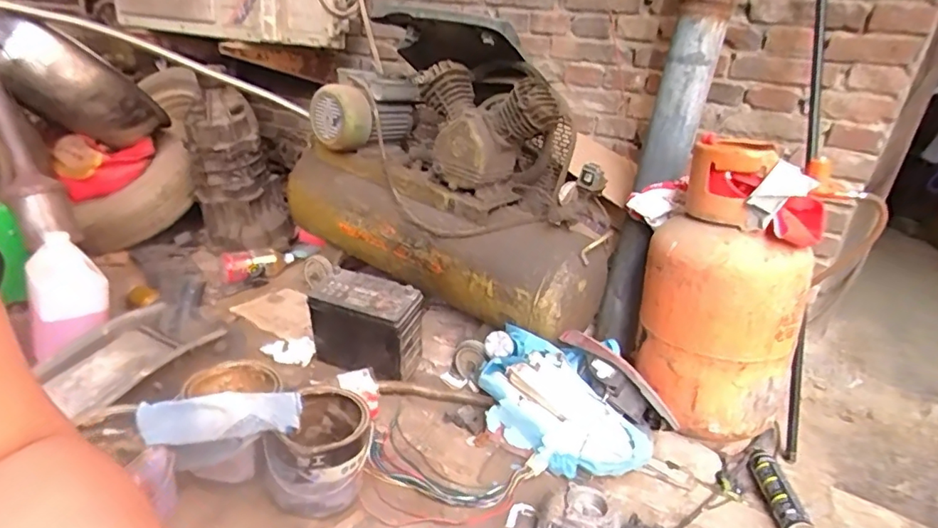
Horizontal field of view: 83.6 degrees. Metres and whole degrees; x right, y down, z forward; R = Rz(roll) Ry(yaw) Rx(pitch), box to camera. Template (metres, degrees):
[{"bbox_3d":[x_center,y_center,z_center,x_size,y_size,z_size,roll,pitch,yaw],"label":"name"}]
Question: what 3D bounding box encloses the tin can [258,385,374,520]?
[{"bbox_3d":[-0.245,0.307,0.883,0.140,0.125,0.157,12,22,11],"label":"tin can"}]

